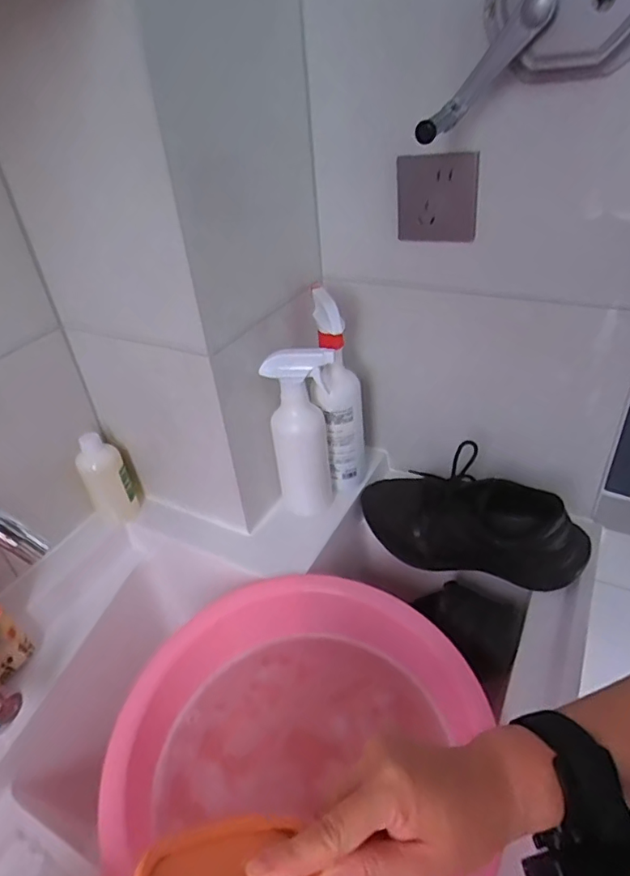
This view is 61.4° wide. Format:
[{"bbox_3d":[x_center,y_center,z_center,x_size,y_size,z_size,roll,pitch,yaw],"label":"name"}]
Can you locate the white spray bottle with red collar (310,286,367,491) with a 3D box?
[{"bbox_3d":[0.030,-0.050,0.680,0.064,0.256,0.093,4,38,13],"label":"white spray bottle with red collar"}]

